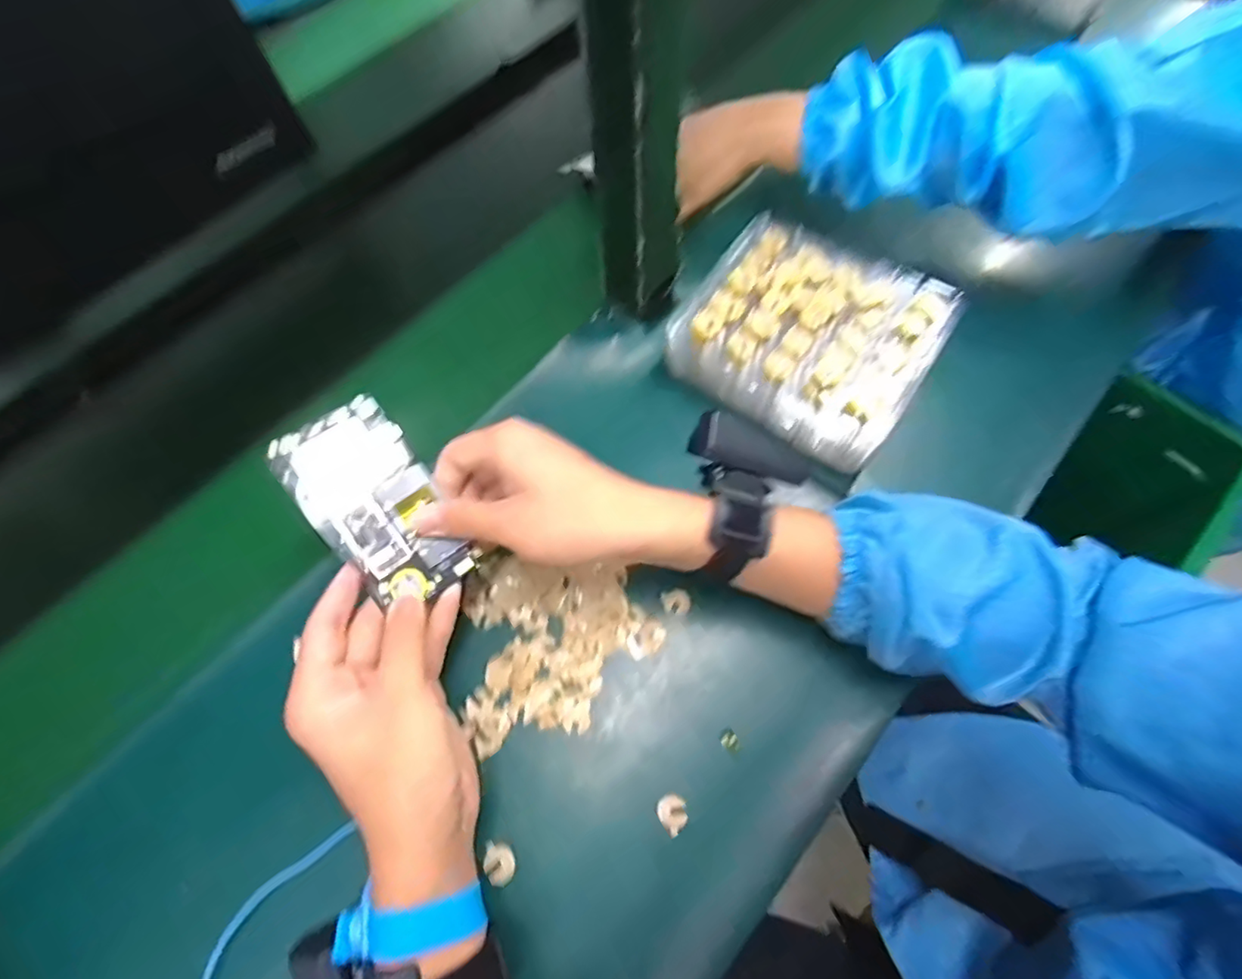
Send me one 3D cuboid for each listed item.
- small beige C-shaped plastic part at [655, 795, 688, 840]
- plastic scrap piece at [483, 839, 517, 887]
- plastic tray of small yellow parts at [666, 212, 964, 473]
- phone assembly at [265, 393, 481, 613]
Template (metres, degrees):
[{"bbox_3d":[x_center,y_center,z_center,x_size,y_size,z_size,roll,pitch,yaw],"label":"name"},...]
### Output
[{"bbox_3d":[0.031,0.197,0.360,0.017,0.020,0.021,-32,67,-10],"label":"small beige C-shaped plastic part"},{"bbox_3d":[-0.070,0.218,0.342,0.018,0.004,0.021,3,66,6],"label":"plastic scrap piece"},{"bbox_3d":[0.143,-0.122,0.453,0.177,0.049,0.158,32,72,17],"label":"plastic tray of small yellow parts"},{"bbox_3d":[-0.145,0.009,0.353,0.067,0.008,0.124,-35,90,-20],"label":"phone assembly"}]

